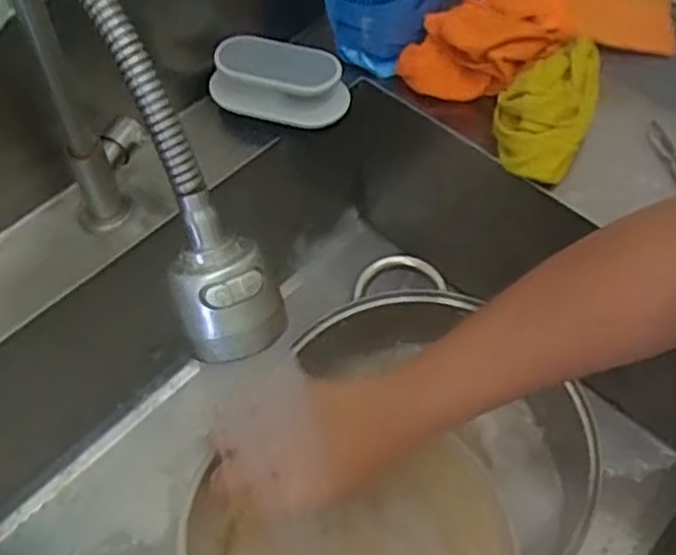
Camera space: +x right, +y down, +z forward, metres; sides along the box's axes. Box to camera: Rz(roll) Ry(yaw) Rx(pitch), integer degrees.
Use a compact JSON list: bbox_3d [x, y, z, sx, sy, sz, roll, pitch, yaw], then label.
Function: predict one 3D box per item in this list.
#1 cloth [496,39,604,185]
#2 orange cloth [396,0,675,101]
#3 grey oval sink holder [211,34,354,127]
[{"bbox_3d":[0.174,-0.146,0.602,0.073,0.050,0.153,21,58,14],"label":"cloth"},{"bbox_3d":[0.186,-0.222,0.640,0.269,0.068,0.085,-18,57,-12],"label":"orange cloth"},{"bbox_3d":[-0.049,-0.159,0.594,0.107,0.045,0.051,12,56,8],"label":"grey oval sink holder"}]

